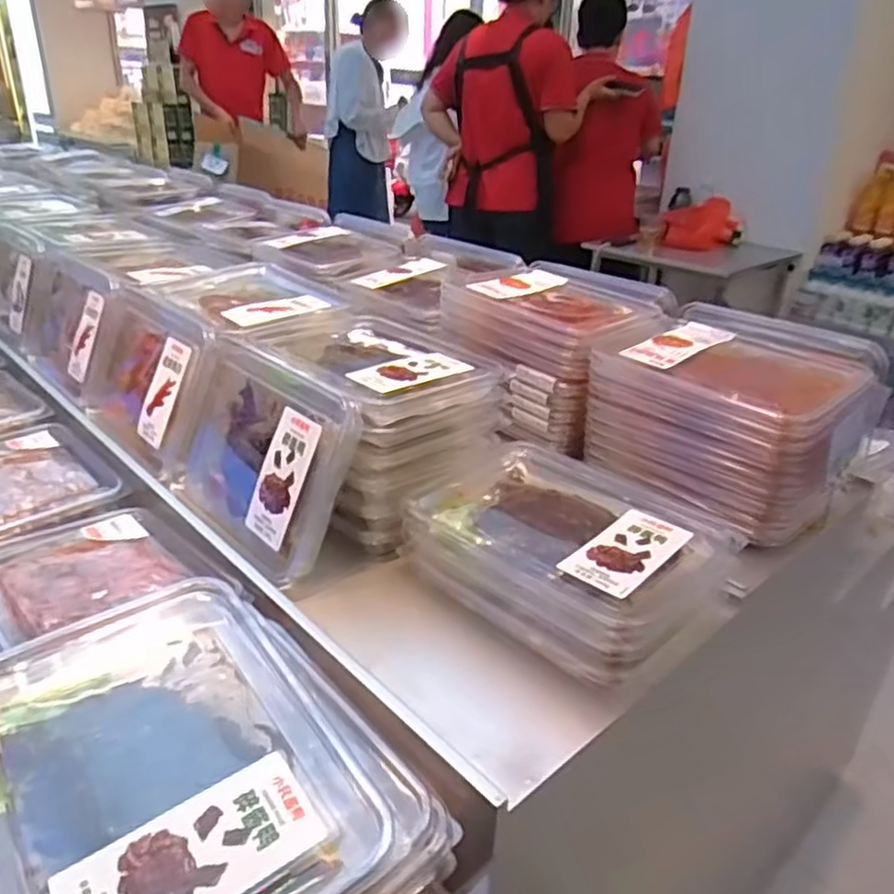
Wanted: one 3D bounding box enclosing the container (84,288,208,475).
[{"bbox_3d":[-0.300,-0.070,0.741,0.045,0.148,0.216,11,16,-47],"label":"container"}]

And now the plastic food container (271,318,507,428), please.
[{"bbox_3d":[-0.052,-0.076,0.640,0.151,0.027,0.224,-13,30,-28],"label":"plastic food container"}]

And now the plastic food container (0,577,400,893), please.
[{"bbox_3d":[-0.142,0.151,0.351,0.160,0.035,0.215,-18,33,-36],"label":"plastic food container"}]

